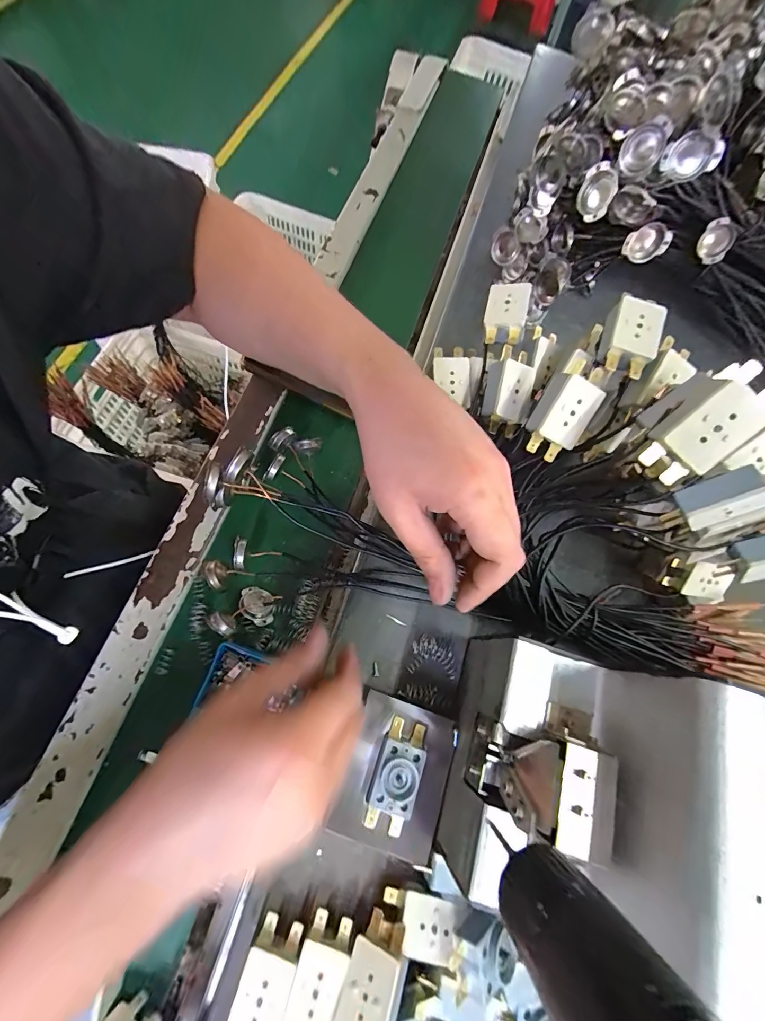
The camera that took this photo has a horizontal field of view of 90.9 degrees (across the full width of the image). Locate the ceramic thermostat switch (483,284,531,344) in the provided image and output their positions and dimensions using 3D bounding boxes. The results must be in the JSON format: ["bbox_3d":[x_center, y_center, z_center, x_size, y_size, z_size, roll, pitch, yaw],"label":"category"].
[{"bbox_3d":[0.085,-0.137,0.263,0.026,0.020,0.041,13,67,6],"label":"ceramic thermostat switch"}]

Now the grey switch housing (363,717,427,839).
[{"bbox_3d":[0.009,0.165,0.234,0.028,0.011,0.059,18,70,1],"label":"grey switch housing"}]

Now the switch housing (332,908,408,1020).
[{"bbox_3d":[-0.006,0.259,0.202,0.027,0.022,0.058,1,50,26],"label":"switch housing"}]

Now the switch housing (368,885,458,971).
[{"bbox_3d":[0.017,0.240,0.219,0.047,0.010,0.028,9,66,5],"label":"switch housing"}]

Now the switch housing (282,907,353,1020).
[{"bbox_3d":[-0.036,0.260,0.209,0.026,0.023,0.055,17,70,0],"label":"switch housing"}]

